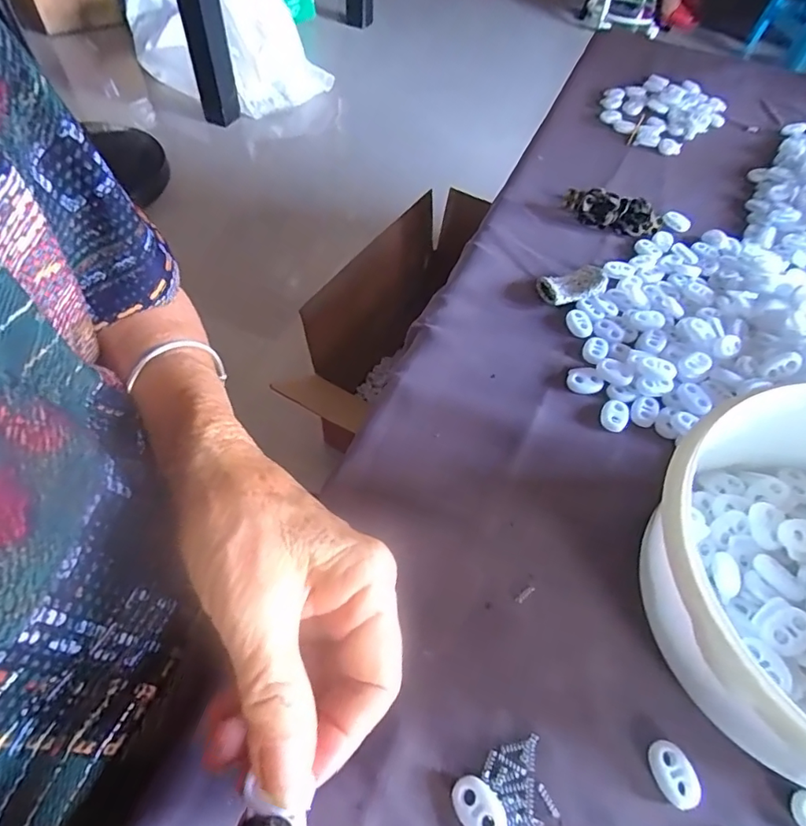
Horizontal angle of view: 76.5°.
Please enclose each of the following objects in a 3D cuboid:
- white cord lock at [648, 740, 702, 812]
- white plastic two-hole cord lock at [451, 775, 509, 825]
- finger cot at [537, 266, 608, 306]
[{"bbox_3d":[0.109,0.145,0.205,0.015,0.006,0.023,-16,56,-11],"label":"white cord lock"},{"bbox_3d":[0.029,0.152,0.195,0.016,0.006,0.024,-36,62,-23],"label":"white plastic two-hole cord lock"},{"bbox_3d":[0.122,-0.092,0.365,0.047,0.012,0.029,-15,56,-11],"label":"finger cot"}]

